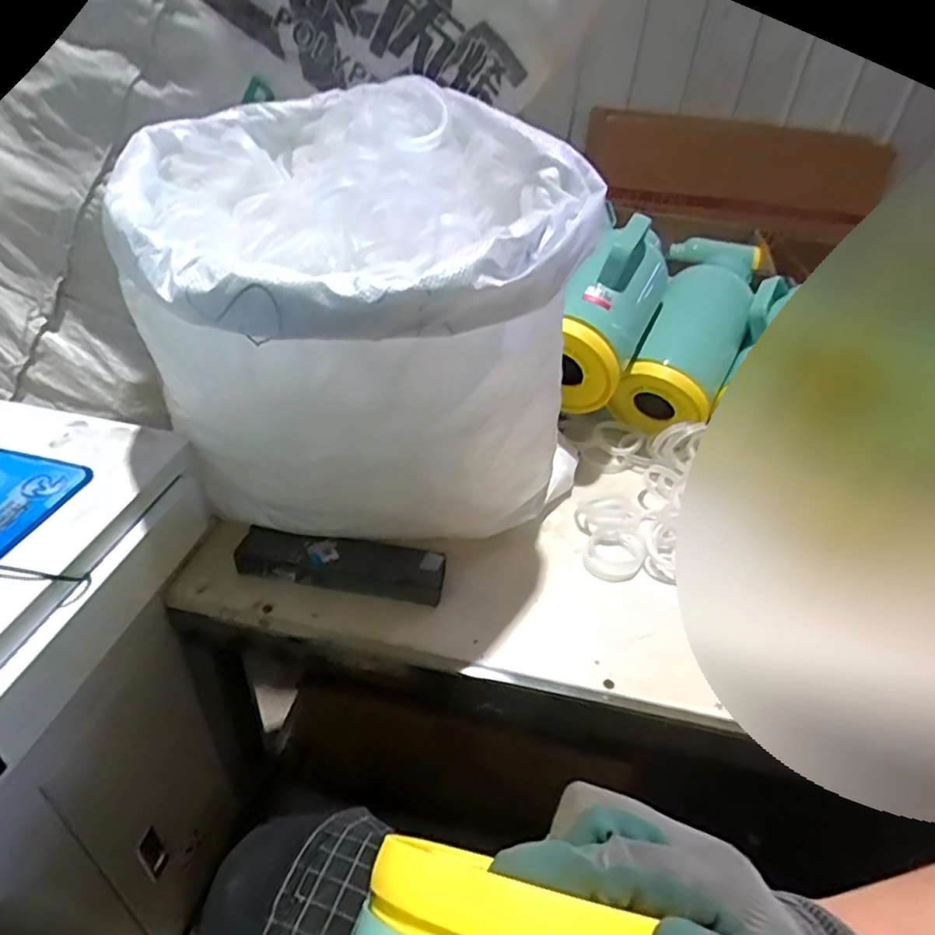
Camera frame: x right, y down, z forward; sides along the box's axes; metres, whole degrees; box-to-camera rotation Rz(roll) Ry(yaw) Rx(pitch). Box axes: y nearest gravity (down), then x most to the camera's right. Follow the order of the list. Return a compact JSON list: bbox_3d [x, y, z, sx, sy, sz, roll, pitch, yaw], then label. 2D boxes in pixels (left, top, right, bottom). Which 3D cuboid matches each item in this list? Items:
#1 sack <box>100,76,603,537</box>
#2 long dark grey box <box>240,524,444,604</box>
[{"bbox_3d":[-0.097,-0.128,0.588,0.362,0.353,0.362,-19,44,-28],"label":"sack"},{"bbox_3d":[-0.122,0.093,0.617,0.195,0.036,0.045,7,38,3],"label":"long dark grey box"}]

